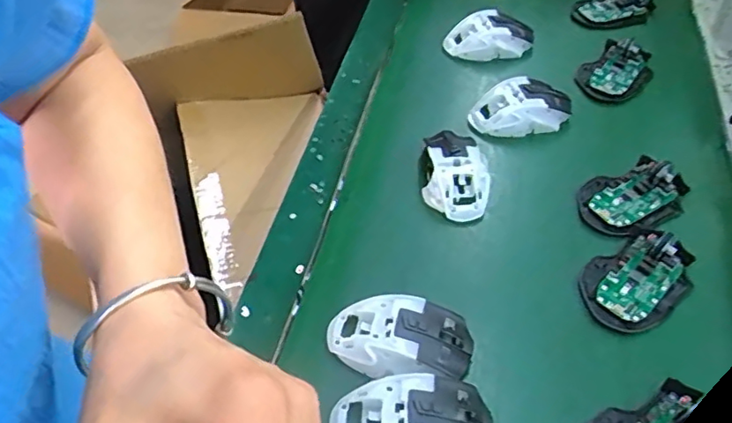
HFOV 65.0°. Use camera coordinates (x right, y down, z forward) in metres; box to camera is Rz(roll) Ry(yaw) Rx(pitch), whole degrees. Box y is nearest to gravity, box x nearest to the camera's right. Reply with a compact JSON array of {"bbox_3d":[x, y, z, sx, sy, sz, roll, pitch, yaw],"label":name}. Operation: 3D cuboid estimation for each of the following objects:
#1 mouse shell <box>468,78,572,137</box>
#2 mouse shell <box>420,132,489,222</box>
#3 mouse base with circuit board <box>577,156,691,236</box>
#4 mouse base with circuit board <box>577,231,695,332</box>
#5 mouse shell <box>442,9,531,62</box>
[{"bbox_3d":[0.174,-0.116,0.648,0.112,0.040,0.061,-8,50,-5],"label":"mouse shell"},{"bbox_3d":[0.090,-0.041,0.587,0.067,0.042,0.112,-5,49,-2],"label":"mouse shell"},{"bbox_3d":[0.260,-0.015,0.563,0.101,0.020,0.069,-18,51,-13],"label":"mouse base with circuit board"},{"bbox_3d":[0.238,0.056,0.503,0.109,0.019,0.071,-30,55,-22],"label":"mouse base with circuit board"},{"bbox_3d":[0.157,-0.220,0.737,0.112,0.049,0.060,4,50,5],"label":"mouse shell"}]

